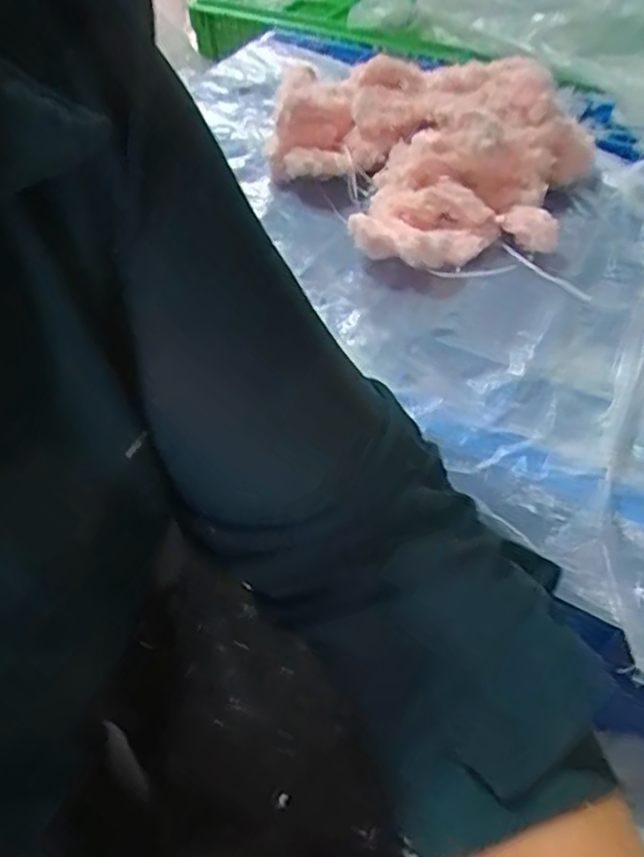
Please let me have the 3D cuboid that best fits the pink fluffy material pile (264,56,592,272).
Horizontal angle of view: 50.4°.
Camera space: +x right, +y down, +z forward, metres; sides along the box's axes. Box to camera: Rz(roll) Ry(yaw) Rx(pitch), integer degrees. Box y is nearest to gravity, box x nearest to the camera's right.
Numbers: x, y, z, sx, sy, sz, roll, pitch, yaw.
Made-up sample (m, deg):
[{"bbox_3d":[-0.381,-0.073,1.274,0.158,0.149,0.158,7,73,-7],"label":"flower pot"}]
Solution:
[{"bbox_3d":[0.100,-0.288,0.715,0.303,0.123,0.242,21,56,18],"label":"pink fluffy material pile"}]

